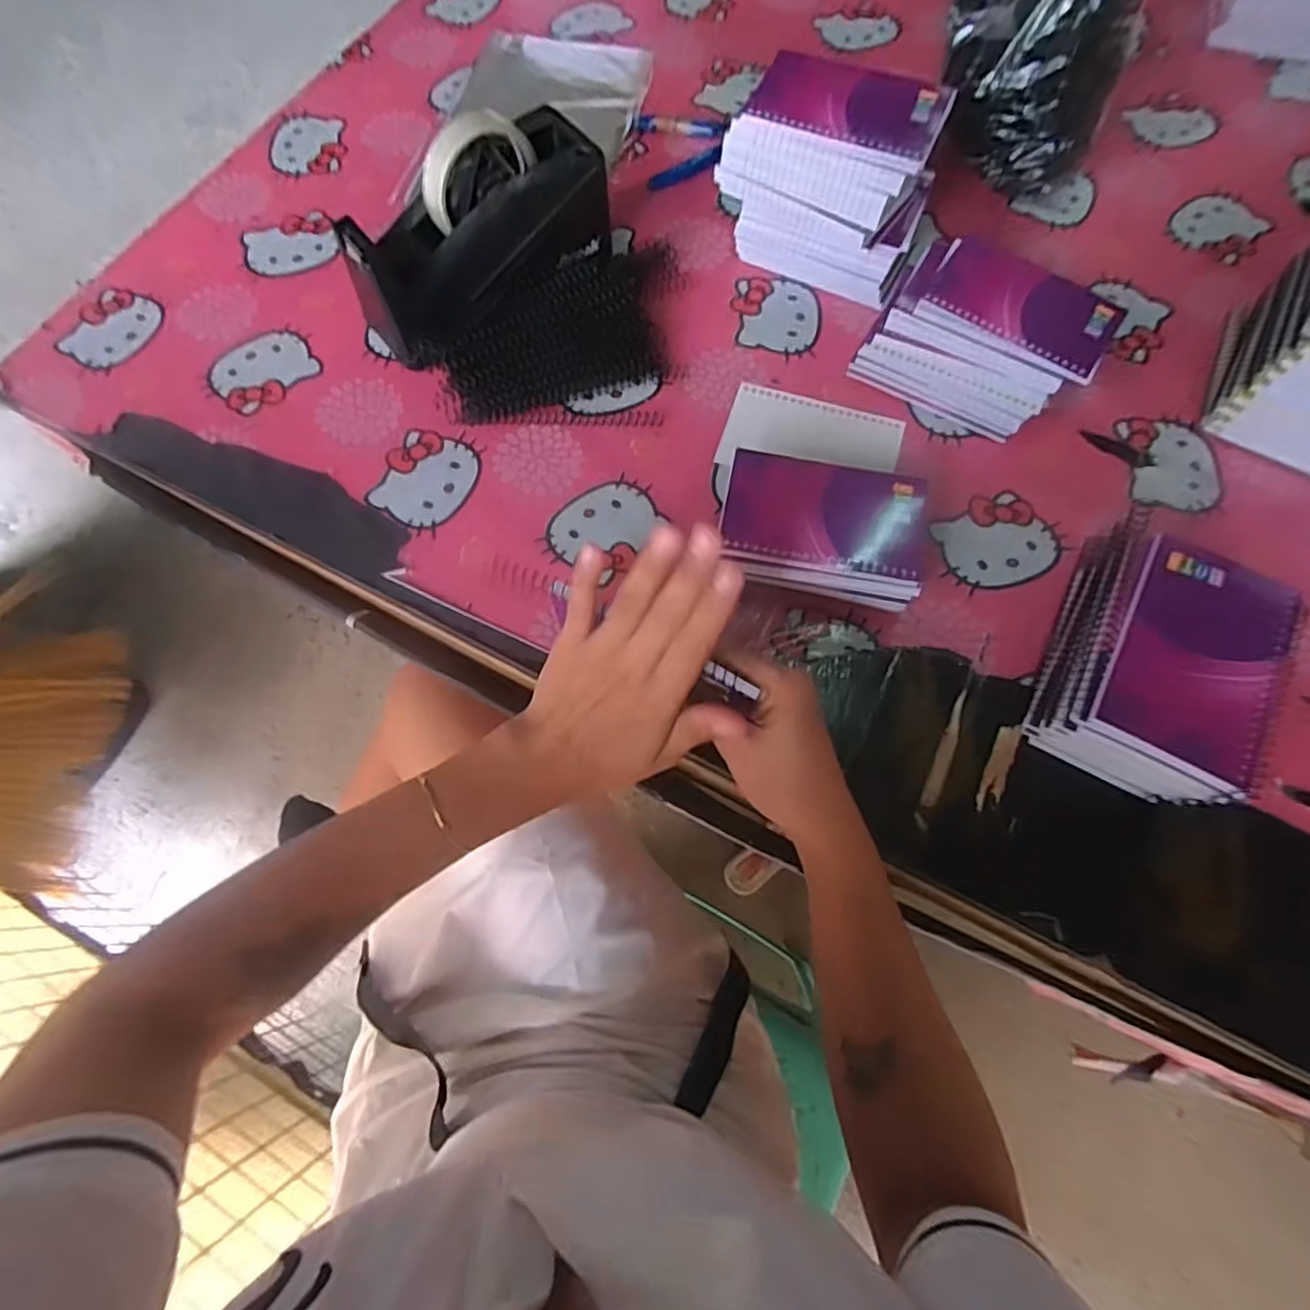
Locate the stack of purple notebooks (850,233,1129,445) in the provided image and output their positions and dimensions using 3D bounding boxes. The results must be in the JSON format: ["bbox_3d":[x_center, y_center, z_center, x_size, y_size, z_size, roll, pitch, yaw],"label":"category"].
[{"bbox_3d":[0.247,-0.237,0.502,0.153,0.055,0.118,30,72,11],"label":"stack of purple notebooks"}]

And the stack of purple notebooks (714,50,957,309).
[{"bbox_3d":[0.134,-0.361,0.517,0.150,0.117,0.095,27,72,10],"label":"stack of purple notebooks"}]

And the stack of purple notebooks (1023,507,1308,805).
[{"bbox_3d":[0.301,-0.002,0.400,0.093,0.076,0.163,28,72,11],"label":"stack of purple notebooks"}]

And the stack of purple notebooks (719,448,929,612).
[{"bbox_3d":[0.115,-0.080,0.448,0.136,0.046,0.092,6,69,3],"label":"stack of purple notebooks"}]

